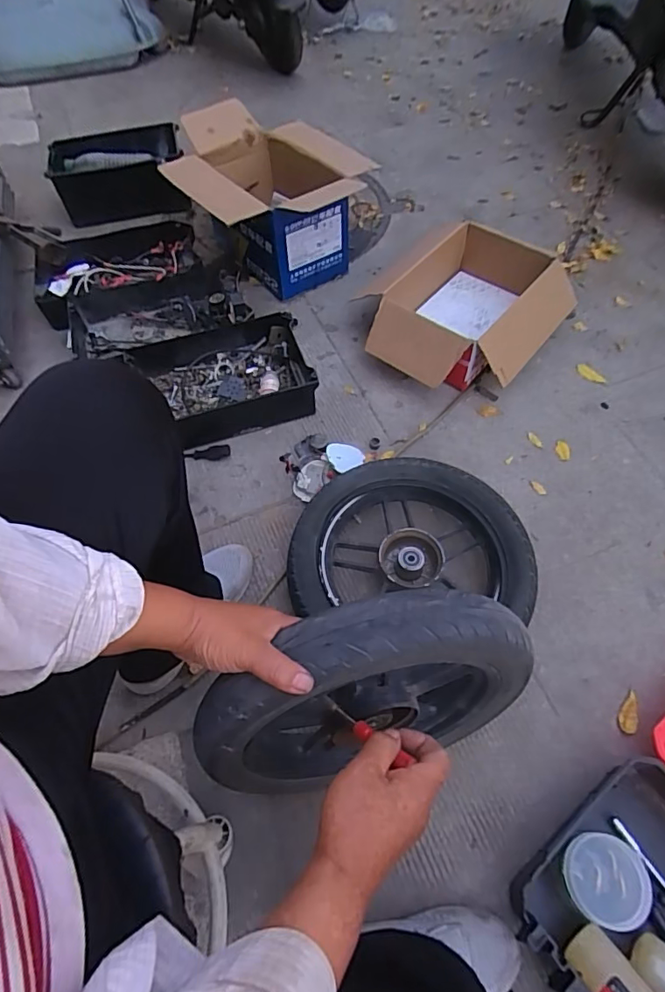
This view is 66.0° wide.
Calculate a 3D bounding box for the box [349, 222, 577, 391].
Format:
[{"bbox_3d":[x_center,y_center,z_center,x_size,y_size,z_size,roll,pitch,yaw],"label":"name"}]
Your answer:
[{"bbox_3d":[0.278,-0.374,1.041,0.313,0.151,0.429,28,61,17],"label":"box"}]

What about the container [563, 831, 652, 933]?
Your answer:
[{"bbox_3d":[0.309,0.433,0.577,0.079,0.047,0.085,0,57,0],"label":"container"}]

